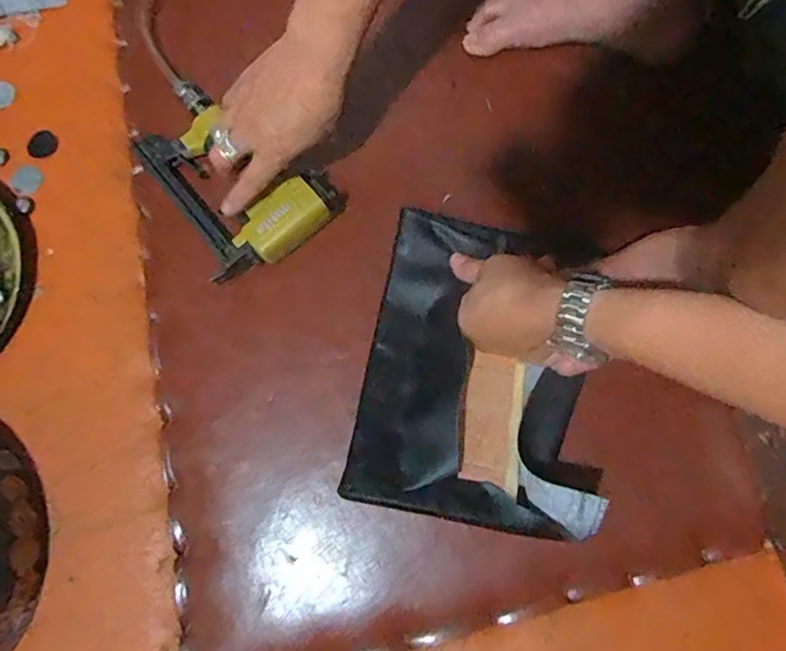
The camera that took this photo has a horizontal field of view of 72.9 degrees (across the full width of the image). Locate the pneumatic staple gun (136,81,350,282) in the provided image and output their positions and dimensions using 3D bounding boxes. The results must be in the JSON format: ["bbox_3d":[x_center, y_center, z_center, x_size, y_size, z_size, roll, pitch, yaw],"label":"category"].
[{"bbox_3d":[-0.163,-0.158,0.535,0.139,0.044,0.203,-36,80,-8],"label":"pneumatic staple gun"}]

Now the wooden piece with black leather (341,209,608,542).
[{"bbox_3d":[0.081,0.035,0.477,0.202,0.057,0.265,11,77,2],"label":"wooden piece with black leather"}]

